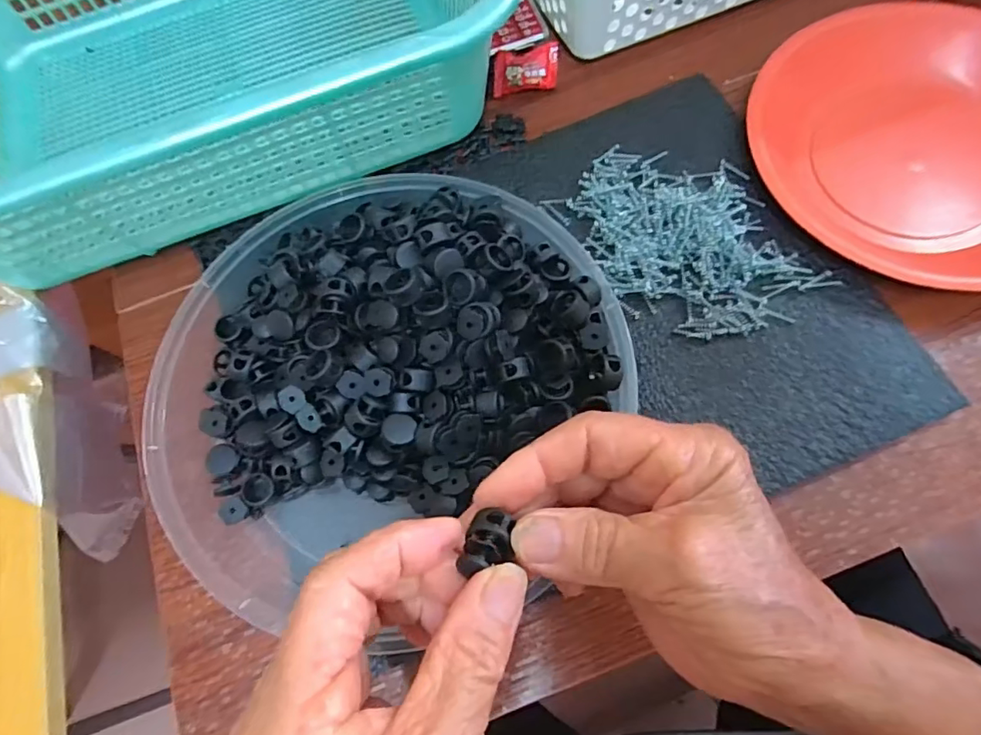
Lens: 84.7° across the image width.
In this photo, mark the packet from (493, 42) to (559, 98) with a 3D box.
[{"bbox_3d":[0.024,-0.203,0.365,0.044,0.012,0.030,-5,94,-3],"label":"packet"}]

